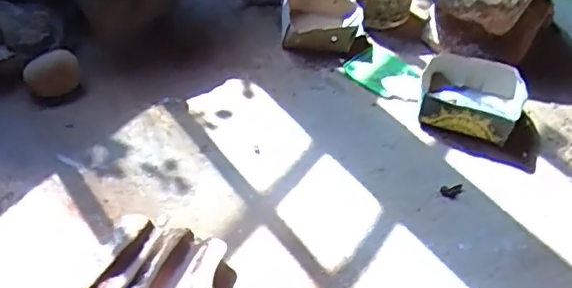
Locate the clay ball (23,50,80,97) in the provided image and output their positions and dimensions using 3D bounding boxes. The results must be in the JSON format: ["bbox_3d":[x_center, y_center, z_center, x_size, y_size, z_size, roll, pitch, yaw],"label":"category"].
[{"bbox_3d":[-0.475,-0.137,1.200,0.107,0.069,0.071,-14,47,-17],"label":"clay ball"}]

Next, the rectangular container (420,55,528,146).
[{"bbox_3d":[0.390,-0.098,1.243,0.210,0.068,0.204,17,46,13],"label":"rectangular container"}]

